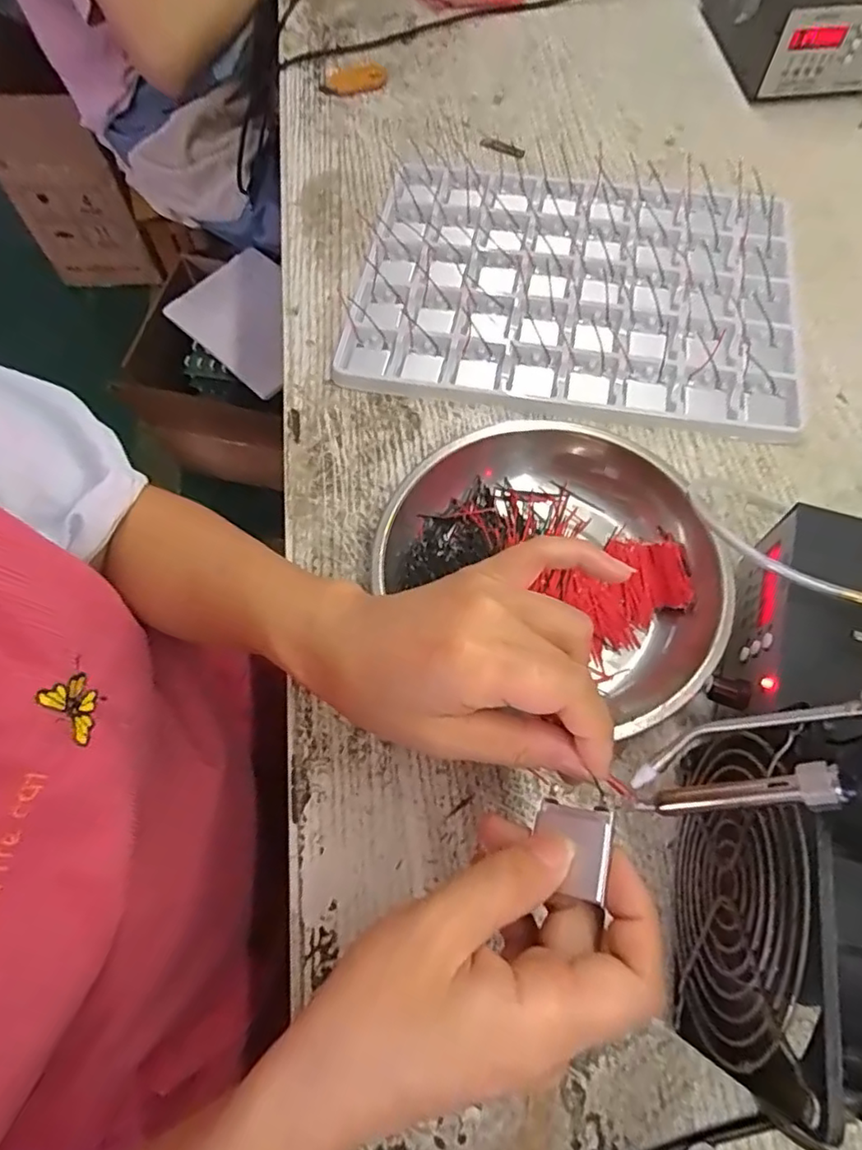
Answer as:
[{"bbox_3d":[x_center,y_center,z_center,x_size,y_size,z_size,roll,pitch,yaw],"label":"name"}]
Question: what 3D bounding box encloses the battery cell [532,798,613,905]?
[{"bbox_3d":[0.050,0.097,0.217,0.028,0.004,0.028,-3,61,35],"label":"battery cell"}]

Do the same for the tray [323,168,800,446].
[{"bbox_3d":[0.104,-0.212,0.448,0.307,0.013,0.232,11,67,7],"label":"tray"}]

